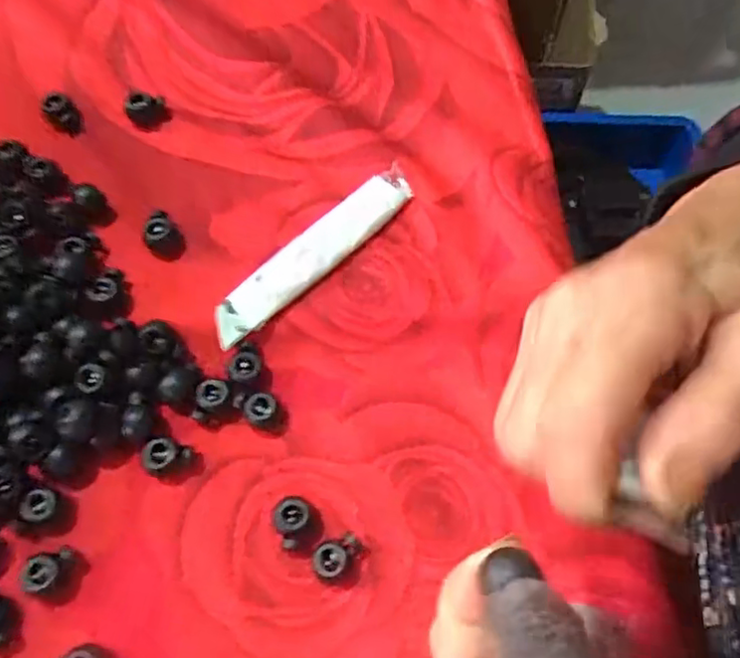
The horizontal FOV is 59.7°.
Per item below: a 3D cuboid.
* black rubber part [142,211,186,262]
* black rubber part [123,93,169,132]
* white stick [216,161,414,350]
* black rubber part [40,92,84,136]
[{"bbox_3d":[-0.092,-0.041,0.285,0.016,0.010,0.021,-38,69,-18],"label":"black rubber part"},{"bbox_3d":[-0.109,-0.106,0.315,0.019,0.011,0.014,-29,66,-14],"label":"black rubber part"},{"bbox_3d":[-0.023,-0.035,0.282,0.110,0.009,0.022,-39,69,-18],"label":"white stick"},{"bbox_3d":[-0.149,-0.104,0.313,0.015,0.015,0.016,0,65,-1],"label":"black rubber part"}]

